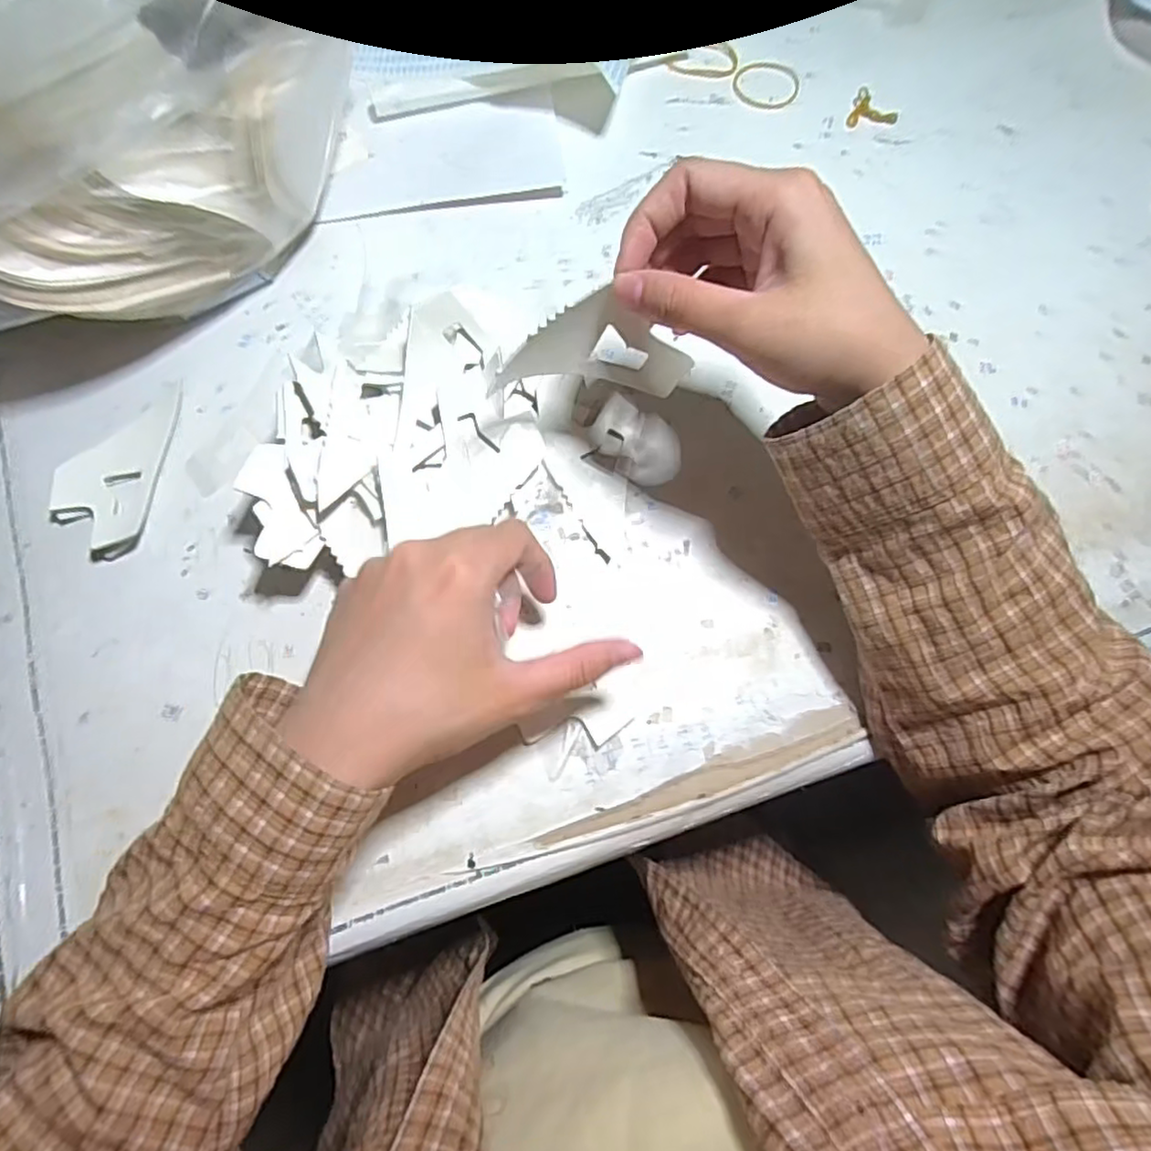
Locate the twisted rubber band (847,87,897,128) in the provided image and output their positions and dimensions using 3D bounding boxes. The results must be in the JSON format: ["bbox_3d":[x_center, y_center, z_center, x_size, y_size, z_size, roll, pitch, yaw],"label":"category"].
[{"bbox_3d":[0.186,-0.295,0.415,0.029,0.007,0.023,-2,74,-1],"label":"twisted rubber band"}]

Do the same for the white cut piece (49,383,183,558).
[{"bbox_3d":[-0.236,-0.057,0.339,0.047,0.009,0.094,8,74,2],"label":"white cut piece"}]

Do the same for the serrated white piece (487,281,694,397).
[{"bbox_3d":[0.008,-0.097,0.277,0.081,0.042,0.009,-2,43,-8],"label":"serrated white piece"}]

